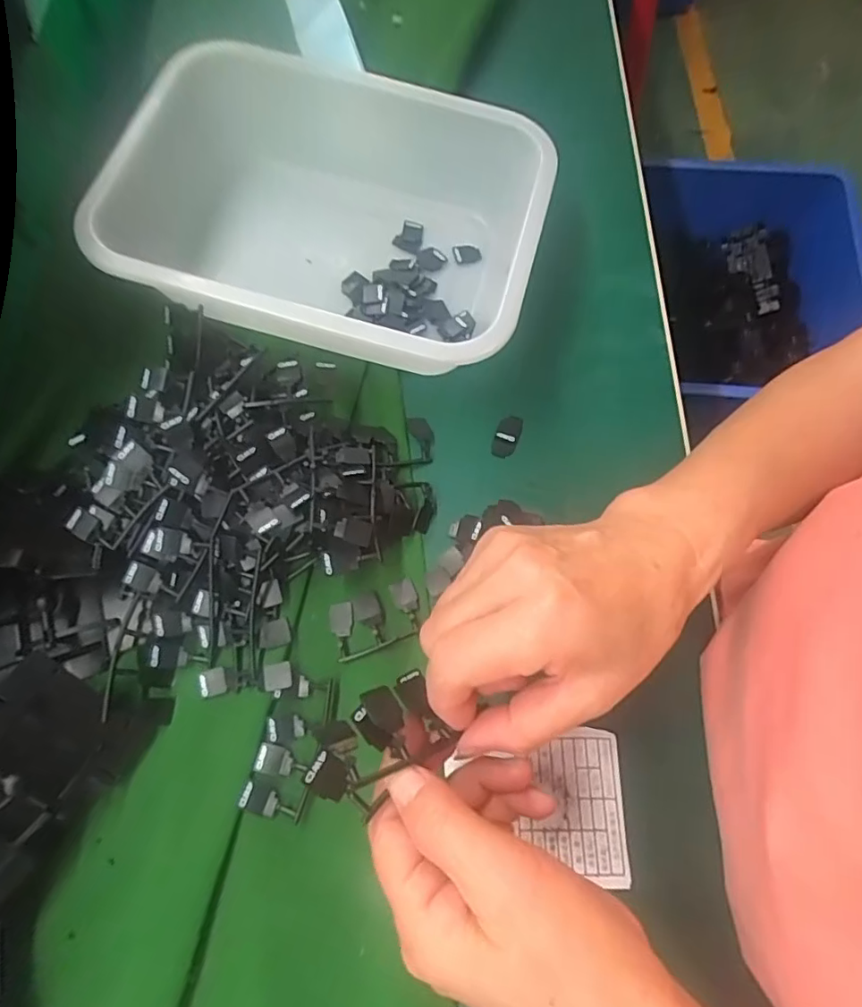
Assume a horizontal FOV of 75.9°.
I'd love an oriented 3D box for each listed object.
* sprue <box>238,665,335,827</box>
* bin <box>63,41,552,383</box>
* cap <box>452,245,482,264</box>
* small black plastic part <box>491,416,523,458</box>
[{"bbox_3d":[-0.075,0.122,0.285,0.036,0.006,0.070,10,71,6],"label":"sprue"},{"bbox_3d":[-0.066,-0.177,0.347,0.266,0.075,0.181,14,71,7],"label":"bin"},{"bbox_3d":[0.026,-0.175,0.388,0.020,0.006,0.012,-11,70,-1],"label":"cap"},{"bbox_3d":[0.047,-0.042,0.342,0.014,0.006,0.029,19,72,9],"label":"small black plastic part"}]

